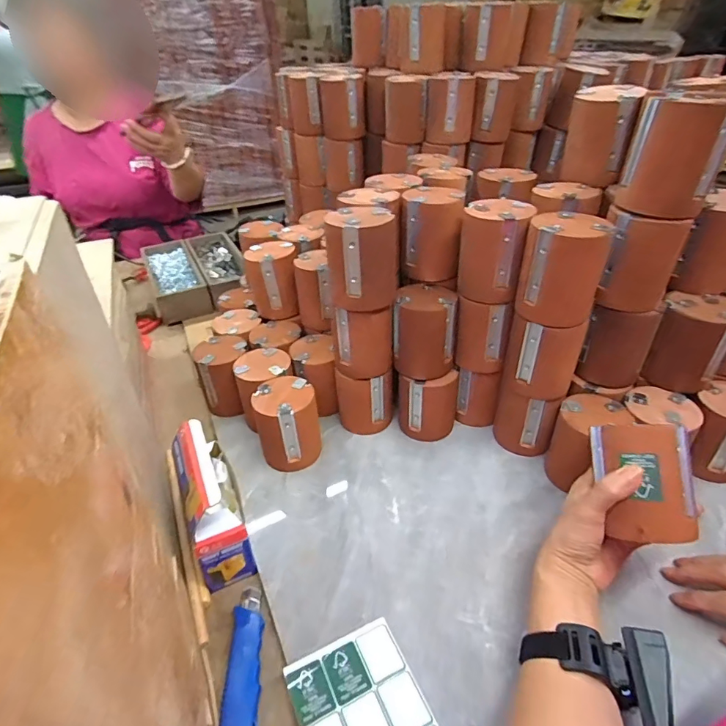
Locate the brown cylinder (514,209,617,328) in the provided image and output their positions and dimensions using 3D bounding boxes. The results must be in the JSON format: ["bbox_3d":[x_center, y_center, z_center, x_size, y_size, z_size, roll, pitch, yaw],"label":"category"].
[{"bbox_3d":[0.213,-0.102,0.483,0.083,0.097,0.077,14,39,20],"label":"brown cylinder"}]

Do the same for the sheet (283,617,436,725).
[{"bbox_3d":[0.003,0.297,0.374,0.099,0.009,0.136,-16,39,-19],"label":"sheet"}]

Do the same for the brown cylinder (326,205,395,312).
[{"bbox_3d":[-0.001,-0.122,0.526,0.078,0.101,0.075,-1,36,1],"label":"brown cylinder"}]

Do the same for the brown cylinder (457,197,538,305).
[{"bbox_3d":[0.156,-0.134,0.536,0.075,0.101,0.069,15,40,22],"label":"brown cylinder"}]

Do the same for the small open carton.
[{"bbox_3d":[-0.166,0.148,0.496,0.048,0.119,0.135,-16,39,-18],"label":"small open carton"}]

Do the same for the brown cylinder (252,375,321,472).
[{"bbox_3d":[-0.099,0.081,0.597,0.075,0.104,0.073,-8,37,-9],"label":"brown cylinder"}]

